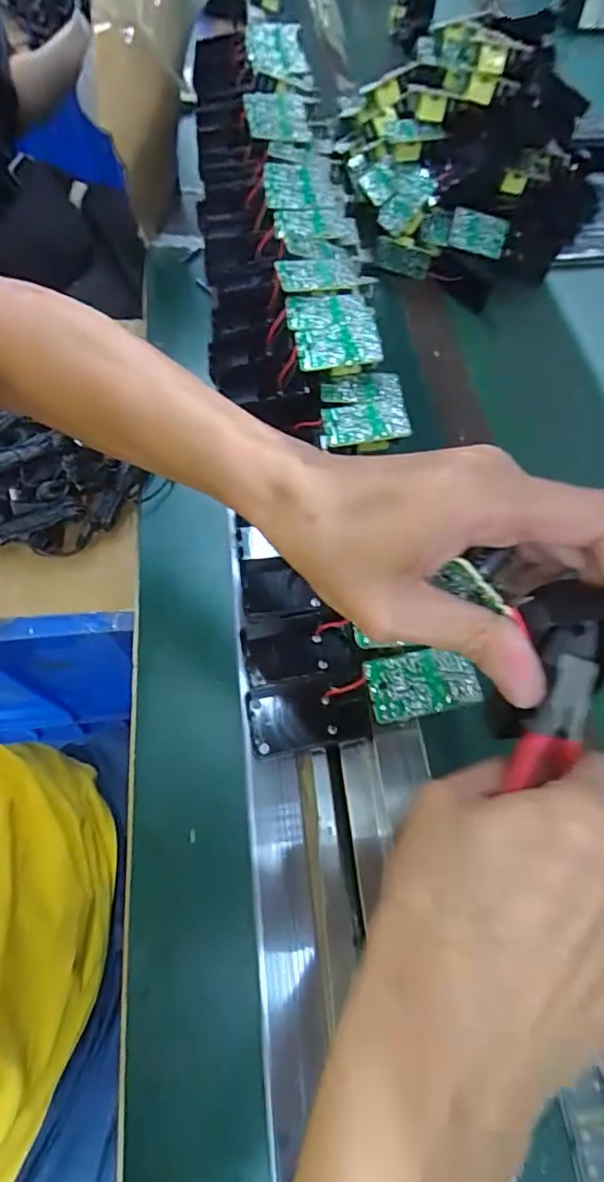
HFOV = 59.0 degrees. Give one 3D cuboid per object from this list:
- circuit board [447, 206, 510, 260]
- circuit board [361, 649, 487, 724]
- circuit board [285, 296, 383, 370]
[{"bbox_3d":[0.197,-0.400,0.599,0.064,0.037,0.014,10,35,-9],"label":"circuit board"},{"bbox_3d":[0.071,0.054,0.317,0.064,0.006,0.037,-8,63,-6],"label":"circuit board"},{"bbox_3d":[0.025,-0.209,0.430,0.068,0.013,0.070,-6,63,-5],"label":"circuit board"}]

